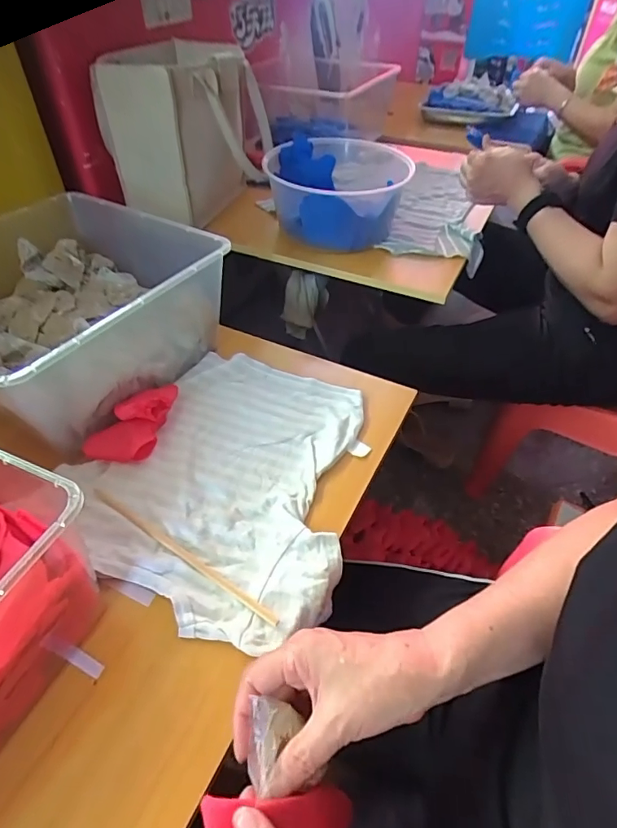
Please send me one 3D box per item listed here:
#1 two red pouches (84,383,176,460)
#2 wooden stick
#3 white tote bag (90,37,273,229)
[{"bbox_3d":[-0.180,0.004,0.510,0.054,0.033,0.115,21,49,18],"label":"two red pouches"},{"bbox_3d":[-0.118,0.121,0.425,0.222,0.004,0.009,27,51,23],"label":"wooden stick"},{"bbox_3d":[-0.190,-0.452,0.762,0.232,0.199,0.210,3,46,2],"label":"white tote bag"}]

